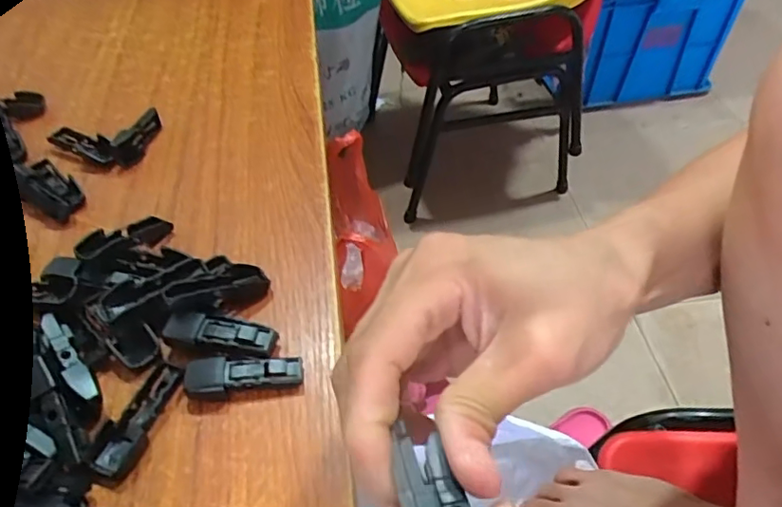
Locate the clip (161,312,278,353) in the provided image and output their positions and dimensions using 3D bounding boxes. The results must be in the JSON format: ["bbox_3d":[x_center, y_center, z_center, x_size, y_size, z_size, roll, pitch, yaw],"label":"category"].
[{"bbox_3d":[-0.080,0.039,0.263,0.054,0.013,0.016,5,48,6],"label":"clip"}]

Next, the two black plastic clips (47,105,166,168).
[{"bbox_3d":[-0.188,-0.085,0.374,0.065,0.015,0.049,15,50,15],"label":"two black plastic clips"}]

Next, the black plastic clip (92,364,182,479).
[{"bbox_3d":[-0.108,0.071,0.241,0.015,0.008,0.050,16,50,15],"label":"black plastic clip"}]

